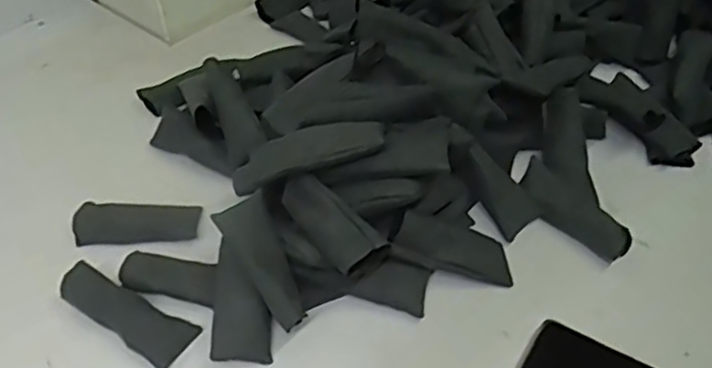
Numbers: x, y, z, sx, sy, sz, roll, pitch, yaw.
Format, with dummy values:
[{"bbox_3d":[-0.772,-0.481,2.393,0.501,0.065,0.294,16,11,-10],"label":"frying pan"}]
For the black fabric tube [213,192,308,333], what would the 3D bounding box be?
[{"bbox_3d":[-0.064,0.055,0.472,0.035,0.013,0.098,-22,68,-20],"label":"black fabric tube"}]

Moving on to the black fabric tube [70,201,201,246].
[{"bbox_3d":[-0.181,0.032,0.551,0.100,0.011,0.043,-2,45,0],"label":"black fabric tube"}]

